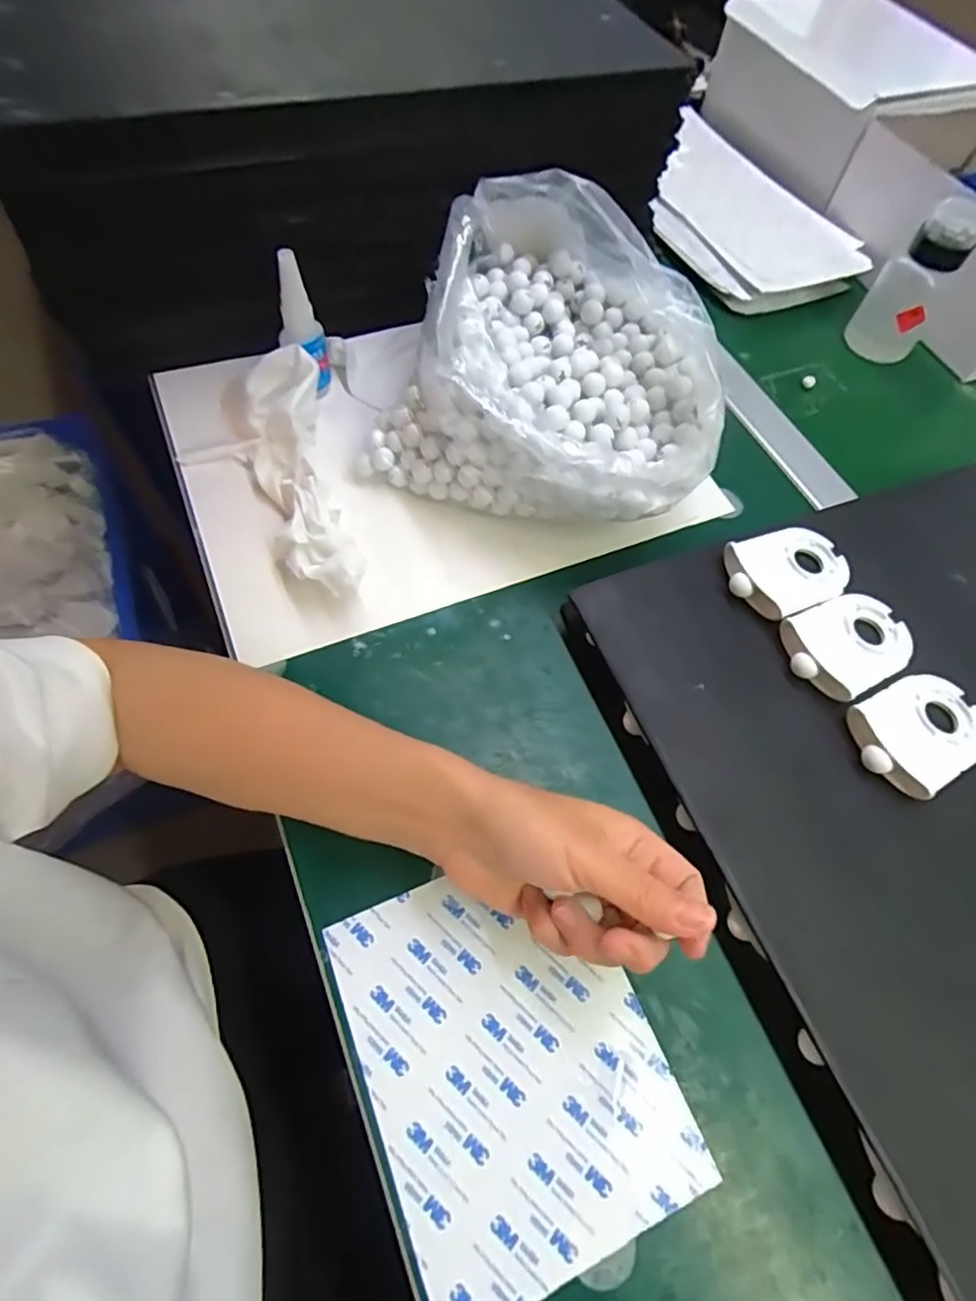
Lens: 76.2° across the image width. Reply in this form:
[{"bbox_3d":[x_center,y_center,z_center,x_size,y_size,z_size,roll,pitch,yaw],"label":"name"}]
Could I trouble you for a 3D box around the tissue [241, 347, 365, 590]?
[{"bbox_3d":[-0.129,-0.116,0.424,0.065,0.060,0.188,-11,63,-11],"label":"tissue"}]

